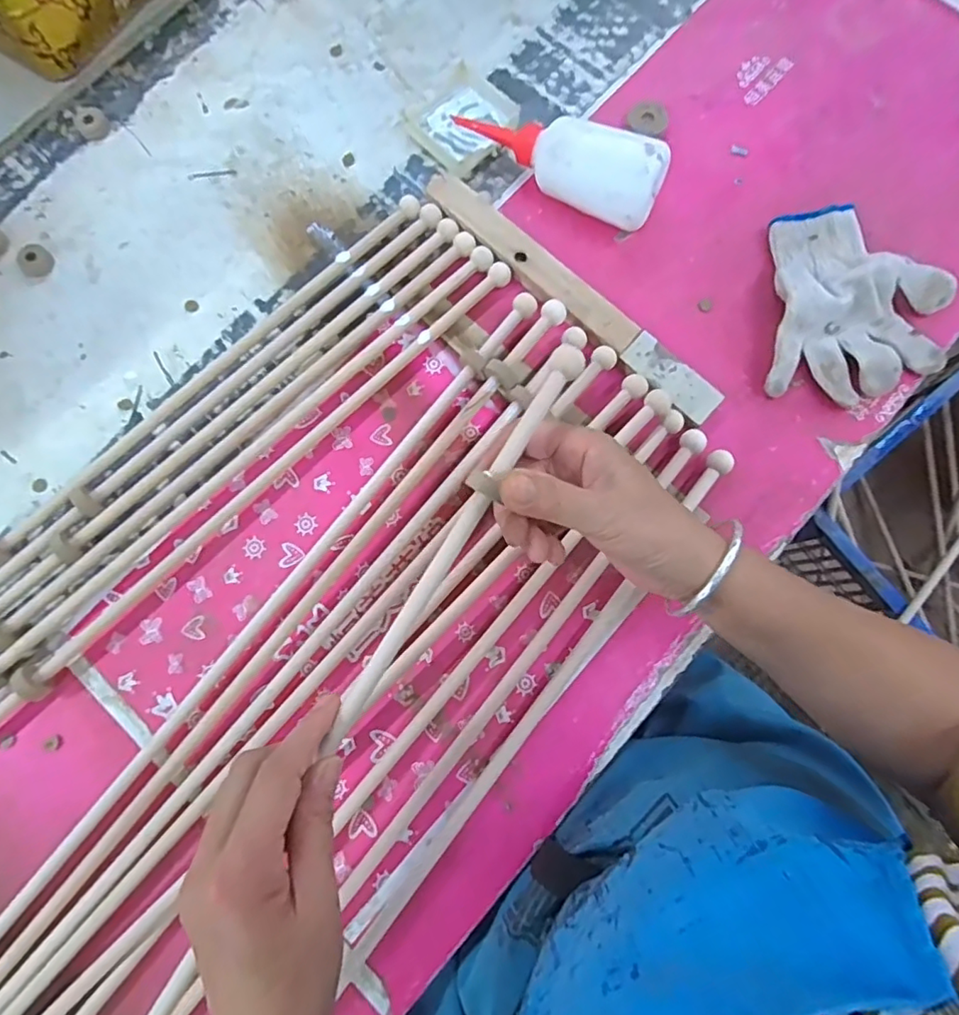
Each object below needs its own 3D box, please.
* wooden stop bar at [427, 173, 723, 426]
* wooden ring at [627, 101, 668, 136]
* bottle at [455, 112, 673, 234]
[{"bbox_3d":[0.072,-0.171,0.453,0.287,0.018,0.033,43,82,8],"label":"wooden stop bar"},{"bbox_3d":[0.146,-0.336,0.490,0.033,0.010,0.030,0,79,1],"label":"wooden ring"},{"bbox_3d":[0.064,-0.286,0.458,0.172,0.063,0.054,34,81,7],"label":"bottle"}]

